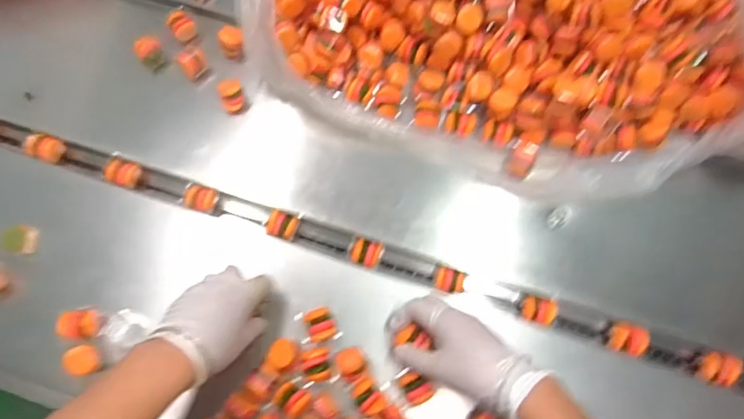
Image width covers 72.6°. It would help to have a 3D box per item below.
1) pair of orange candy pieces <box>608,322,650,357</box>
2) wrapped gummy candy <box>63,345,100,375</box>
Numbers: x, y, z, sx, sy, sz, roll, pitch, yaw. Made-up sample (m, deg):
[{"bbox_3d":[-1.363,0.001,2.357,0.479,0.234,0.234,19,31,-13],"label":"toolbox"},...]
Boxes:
[{"bbox_3d":[0.287,0.145,0.564,0.033,0.032,0.029,27,70,8],"label":"pair of orange candy pieces"},{"bbox_3d":[-0.293,0.153,0.512,0.030,0.014,0.028,9,68,1],"label":"wrapped gummy candy"}]

